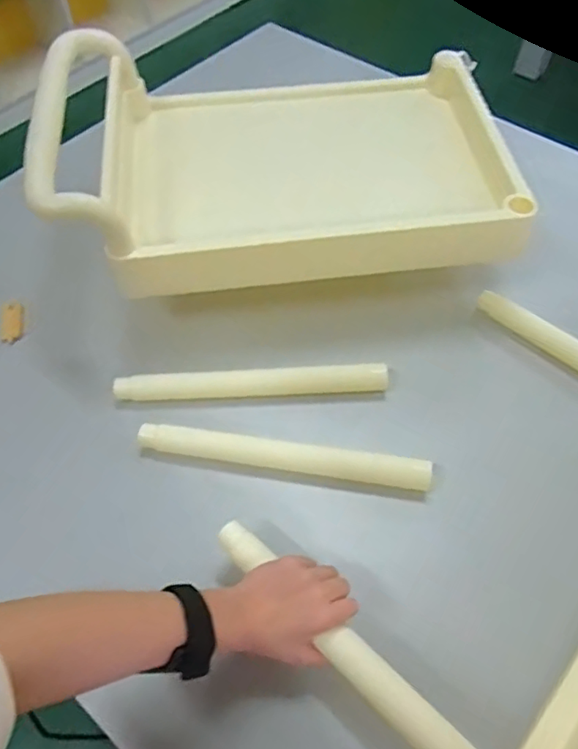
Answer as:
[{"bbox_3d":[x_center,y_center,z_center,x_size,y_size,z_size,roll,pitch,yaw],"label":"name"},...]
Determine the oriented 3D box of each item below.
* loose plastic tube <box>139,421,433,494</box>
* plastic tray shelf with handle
[{"bbox_3d":[-0.006,0.086,0.624,0.307,0.028,0.027,8,55,7],"label":"loose plastic tube"},{"bbox_3d":[-0.009,-0.276,0.738,0.539,0.181,0.353,-6,54,-3],"label":"plastic tray shelf with handle"}]

